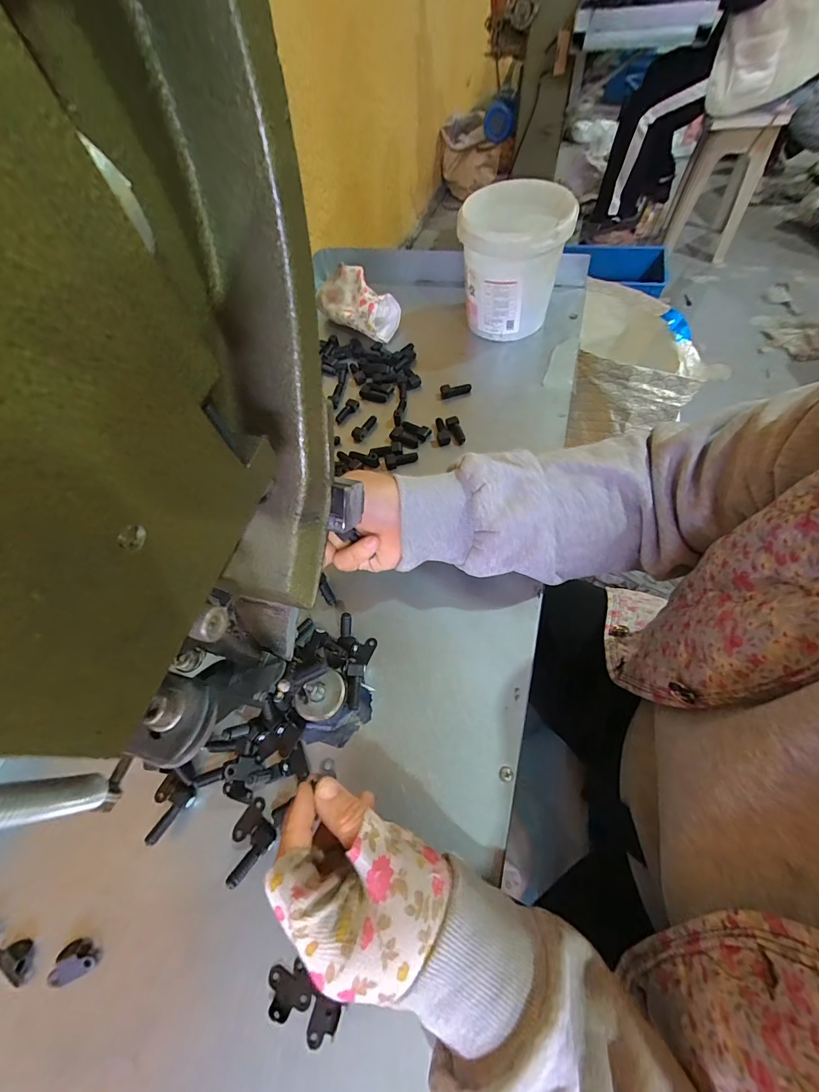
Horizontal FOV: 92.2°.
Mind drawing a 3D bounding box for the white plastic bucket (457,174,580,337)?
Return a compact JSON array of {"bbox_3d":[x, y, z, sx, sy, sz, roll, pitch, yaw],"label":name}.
[{"bbox_3d":[0.123,-0.343,0.486,0.127,0.125,0.127,-2,62,4],"label":"white plastic bucket"}]

